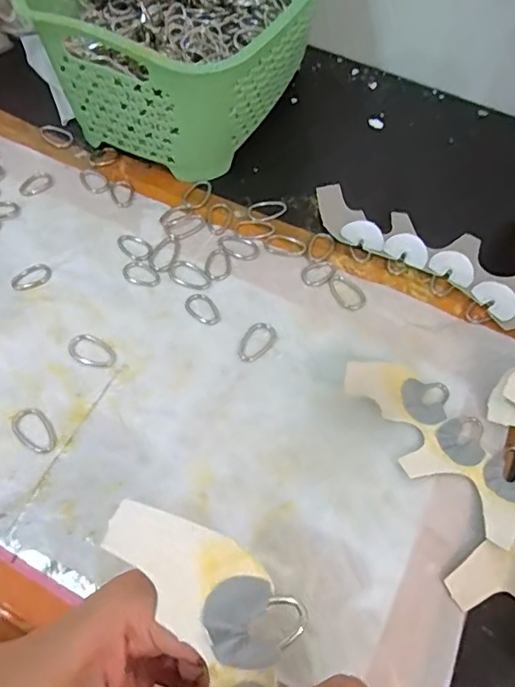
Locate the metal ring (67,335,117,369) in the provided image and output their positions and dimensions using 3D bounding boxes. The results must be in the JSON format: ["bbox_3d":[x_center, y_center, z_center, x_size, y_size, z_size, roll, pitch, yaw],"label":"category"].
[{"bbox_3d":[-0.116,0.006,0.382,0.036,0.004,0.021,20,61,9],"label":"metal ring"}]

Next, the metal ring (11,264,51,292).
[{"bbox_3d":[-0.170,-0.049,0.408,0.030,0.004,0.020,-25,64,-16],"label":"metal ring"}]

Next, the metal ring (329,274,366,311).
[{"bbox_3d":[0.068,-0.039,0.411,0.022,0.004,0.034,-25,64,-16],"label":"metal ring"}]

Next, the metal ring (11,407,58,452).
[{"bbox_3d":[-0.143,0.056,0.350,0.021,0.004,0.035,-38,69,-22],"label":"metal ring"}]

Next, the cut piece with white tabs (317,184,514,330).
[{"bbox_3d":[0.152,-0.068,0.431,0.228,0.014,0.077,21,61,9],"label":"cut piece with white tabs"}]

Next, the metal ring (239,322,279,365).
[{"bbox_3d":[0.000,-0.001,0.389,0.021,0.004,0.034,36,65,16],"label":"metal ring"}]

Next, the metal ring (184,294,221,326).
[{"bbox_3d":[-0.039,-0.026,0.401,0.019,0.004,0.030,-38,68,-21],"label":"metal ring"}]

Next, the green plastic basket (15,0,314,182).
[{"bbox_3d":[-0.059,-0.280,0.478,0.209,0.119,0.280,15,60,6],"label":"green plastic basket"}]

